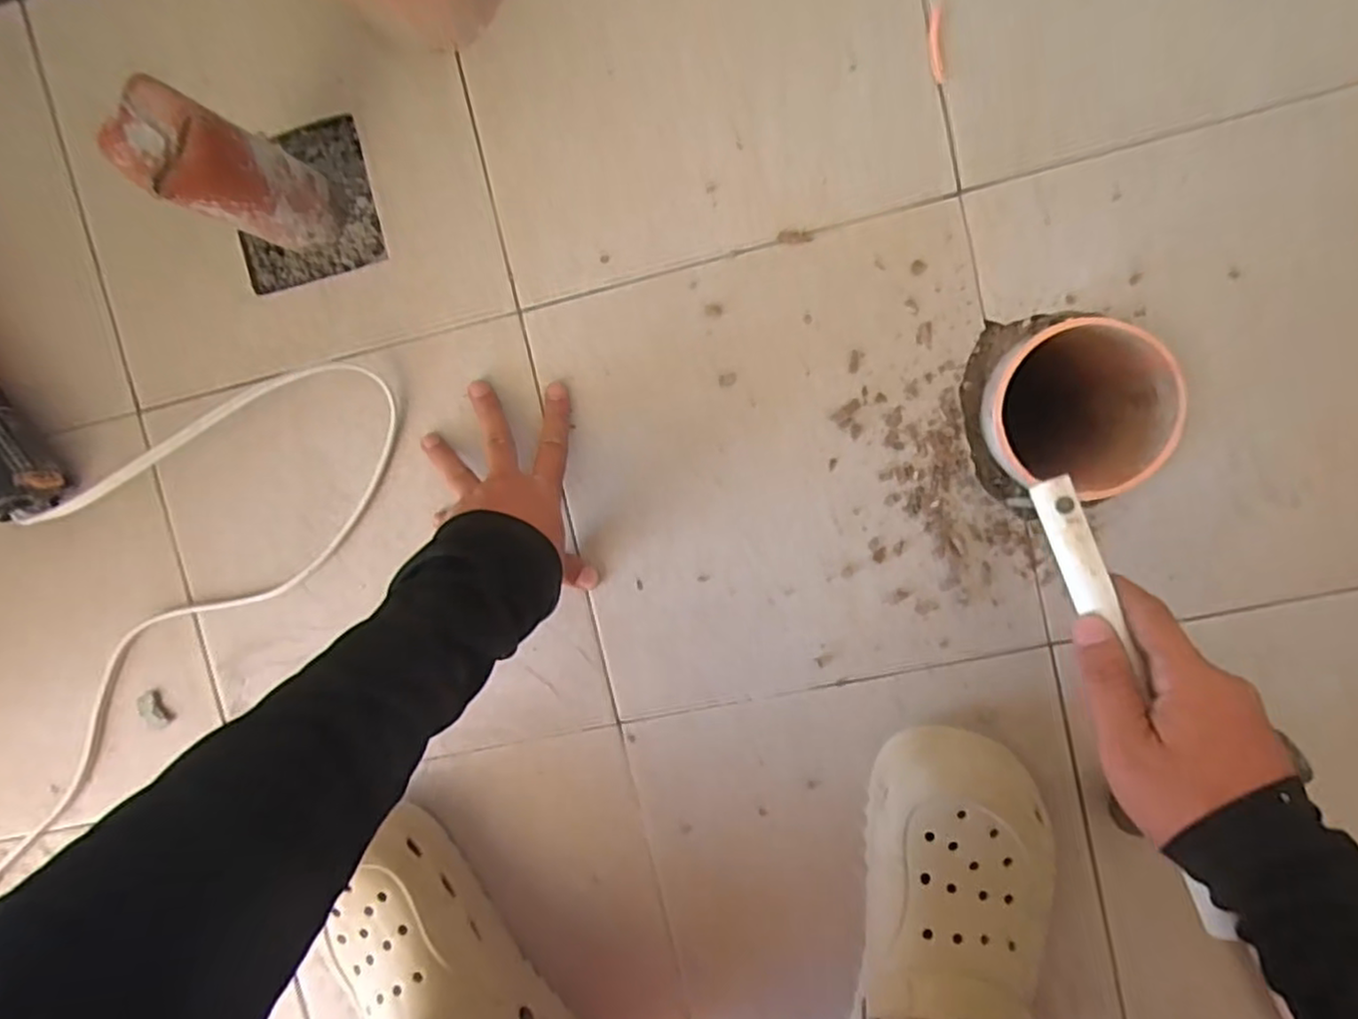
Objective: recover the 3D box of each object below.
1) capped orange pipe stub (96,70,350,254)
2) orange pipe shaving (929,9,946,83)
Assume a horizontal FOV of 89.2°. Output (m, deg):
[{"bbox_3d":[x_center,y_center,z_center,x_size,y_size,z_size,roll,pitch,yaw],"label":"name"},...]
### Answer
[{"bbox_3d":[-0.267,-0.201,0.420,0.044,0.130,0.054,32,98,2],"label":"capped orange pipe stub"},{"bbox_3d":[0.161,-0.290,0.429,0.008,0.004,0.043,-7,95,7],"label":"orange pipe shaving"}]

